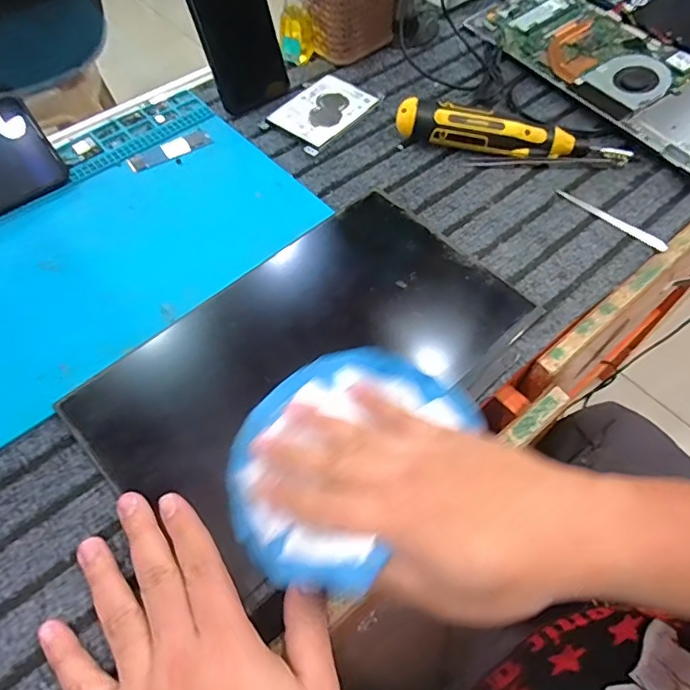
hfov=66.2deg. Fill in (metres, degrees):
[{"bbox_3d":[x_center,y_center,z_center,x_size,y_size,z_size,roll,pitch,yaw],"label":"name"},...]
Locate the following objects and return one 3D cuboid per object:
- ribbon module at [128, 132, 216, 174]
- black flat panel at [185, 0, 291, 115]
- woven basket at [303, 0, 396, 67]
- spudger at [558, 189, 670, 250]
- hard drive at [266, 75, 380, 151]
[{"bbox_3d":[-0.164,-0.183,0.495,0.078,0.006,0.021,-29,62,-18],"label":"ribbon module"},{"bbox_3d":[-0.103,-0.304,0.489,0.075,0.154,0.010,-34,42,-20],"label":"black flat panel"},{"bbox_3d":[0.006,-0.359,0.546,0.092,0.097,0.050,-38,65,-22],"label":"woven basket"},{"bbox_3d":[0.229,-0.109,0.457,0.101,0.005,0.010,37,64,21],"label":"spudger"},{"bbox_3d":[-0.021,-0.233,0.523,0.068,0.009,0.098,34,63,19],"label":"hard drive"}]

